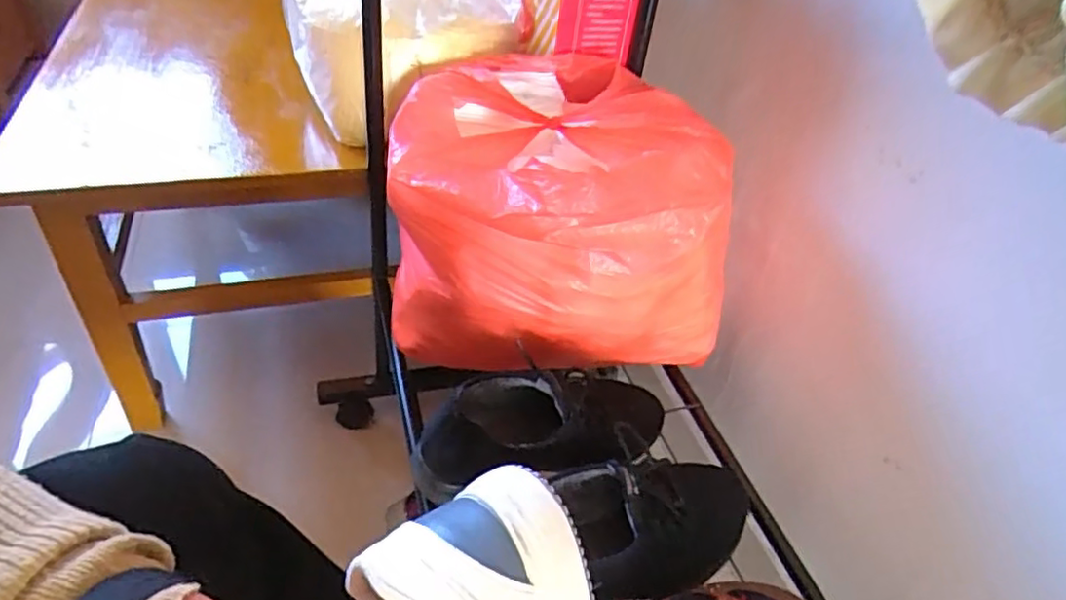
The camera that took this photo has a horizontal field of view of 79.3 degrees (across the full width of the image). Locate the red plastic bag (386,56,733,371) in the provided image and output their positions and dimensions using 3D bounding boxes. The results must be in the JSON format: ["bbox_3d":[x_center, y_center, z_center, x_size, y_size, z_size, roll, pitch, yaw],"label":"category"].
[{"bbox_3d":[0.006,-0.084,0.662,0.303,0.226,0.281,-9,42,-18],"label":"red plastic bag"}]

